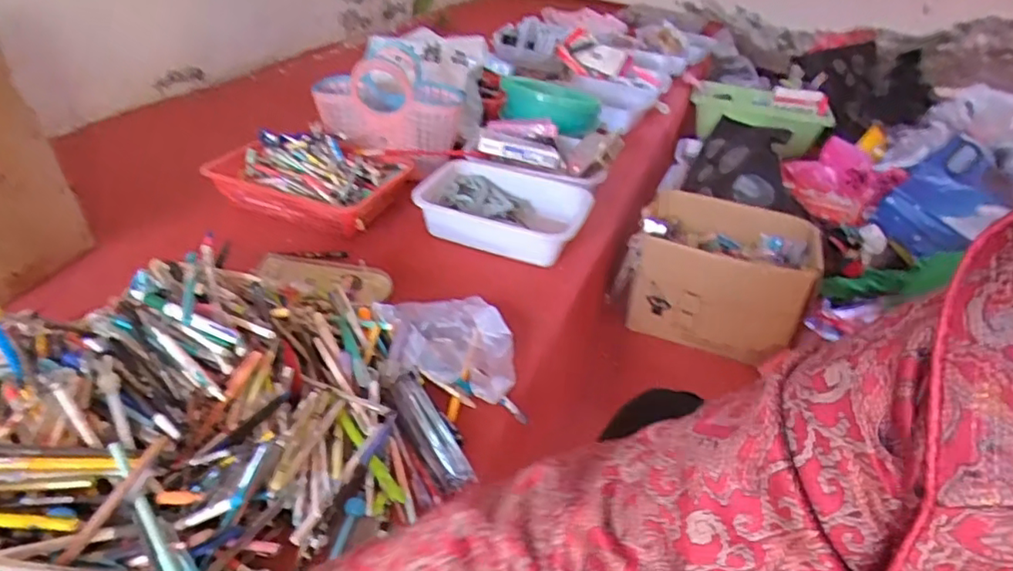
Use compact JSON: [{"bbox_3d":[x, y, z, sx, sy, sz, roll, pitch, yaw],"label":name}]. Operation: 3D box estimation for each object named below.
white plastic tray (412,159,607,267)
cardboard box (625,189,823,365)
[{"bbox_3d":[0.002,-0.142,1.110,0.292,0.077,0.242,12,35,10],"label":"white plastic tray"},{"bbox_3d":[0.406,-0.017,1.159,0.287,0.220,0.213,13,35,12],"label":"cardboard box"}]

